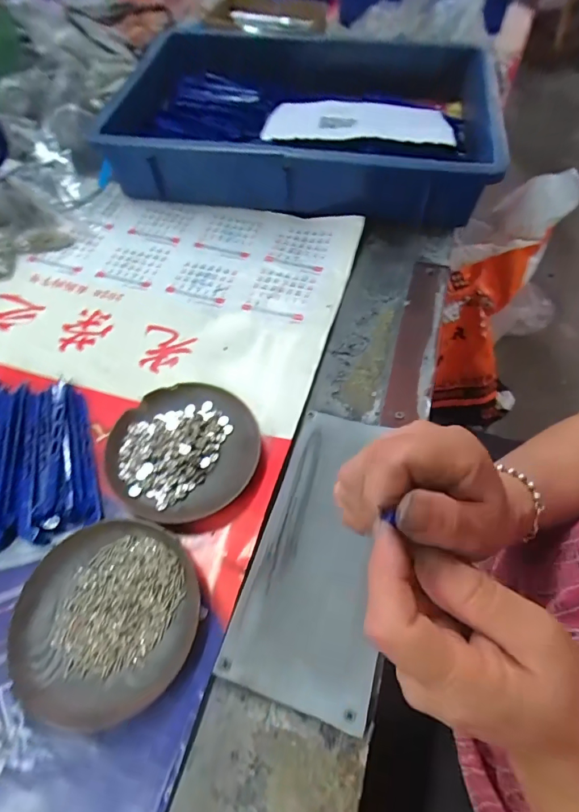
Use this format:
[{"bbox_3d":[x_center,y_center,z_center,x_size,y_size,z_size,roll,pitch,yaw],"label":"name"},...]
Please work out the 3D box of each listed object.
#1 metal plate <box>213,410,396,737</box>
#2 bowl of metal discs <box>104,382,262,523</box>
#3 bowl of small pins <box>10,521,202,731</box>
[{"bbox_3d":[0.028,0.095,0.310,0.091,0.006,0.196,15,61,11],"label":"metal plate"},{"bbox_3d":[-0.082,0.033,0.345,0.112,0.015,0.111,-1,59,1],"label":"bowl of metal discs"},{"bbox_3d":[-0.118,0.135,0.287,0.113,0.014,0.113,-1,59,1],"label":"bowl of small pins"}]

